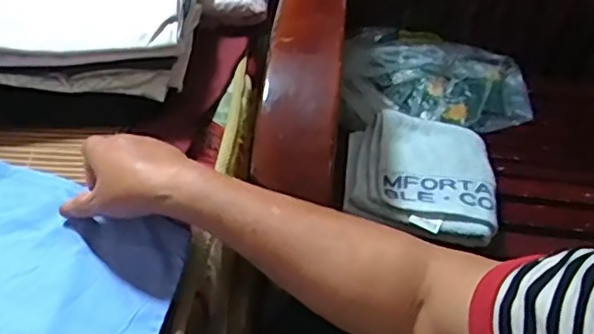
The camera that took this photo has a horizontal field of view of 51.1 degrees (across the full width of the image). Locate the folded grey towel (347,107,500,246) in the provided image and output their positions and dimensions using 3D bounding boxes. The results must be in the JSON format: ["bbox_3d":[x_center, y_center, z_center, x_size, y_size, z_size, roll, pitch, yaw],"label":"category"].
[{"bbox_3d":[0.154,0.004,0.780,0.176,0.036,0.188,9,46,3],"label":"folded grey towel"}]

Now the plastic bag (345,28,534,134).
[{"bbox_3d":[0.226,-0.133,0.970,0.304,0.068,0.195,0,46,-5],"label":"plastic bag"}]

